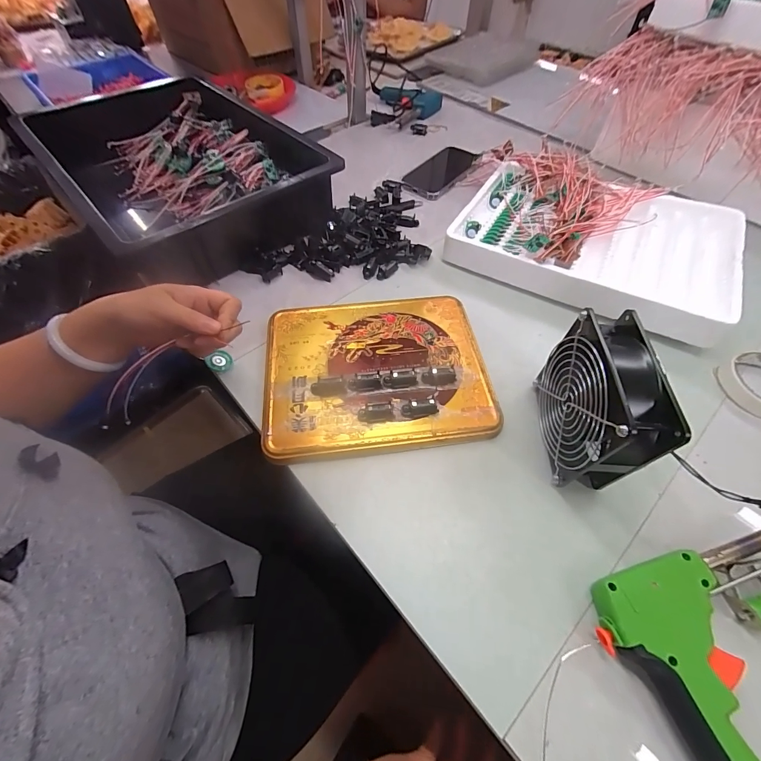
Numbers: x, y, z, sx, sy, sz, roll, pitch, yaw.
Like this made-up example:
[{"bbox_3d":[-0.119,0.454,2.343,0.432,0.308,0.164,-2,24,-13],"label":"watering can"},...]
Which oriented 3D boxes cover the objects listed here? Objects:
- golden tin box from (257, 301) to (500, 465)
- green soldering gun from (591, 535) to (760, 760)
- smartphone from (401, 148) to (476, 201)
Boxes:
[{"bbox_3d":[-0.006,-0.016,0.385,0.234,0.020,0.193,-6,56,-4],"label":"golden tin box"},{"bbox_3d":[0.265,0.189,0.247,0.180,0.030,0.153,-22,59,-14],"label":"green soldering gun"},{"bbox_3d":[0.114,-0.375,0.624,0.080,0.012,0.162,35,66,17],"label":"smartphone"}]

